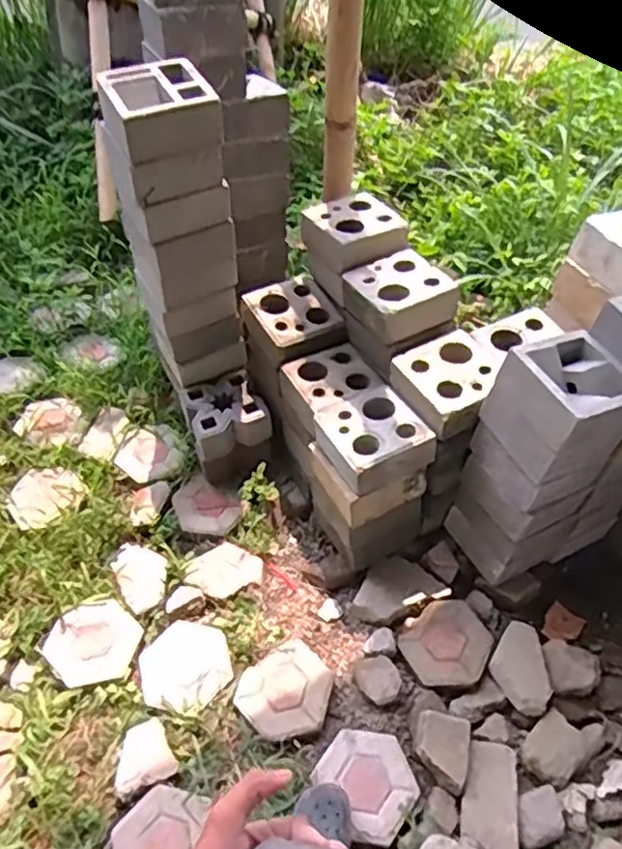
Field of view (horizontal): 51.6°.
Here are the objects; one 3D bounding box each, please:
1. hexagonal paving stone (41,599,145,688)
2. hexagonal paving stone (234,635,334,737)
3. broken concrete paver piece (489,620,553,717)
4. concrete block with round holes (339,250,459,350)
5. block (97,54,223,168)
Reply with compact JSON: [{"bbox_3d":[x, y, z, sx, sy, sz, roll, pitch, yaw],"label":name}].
[{"bbox_3d":[-0.499,0.504,1.485,0.189,0.035,0.195,33,56,25],"label":"hexagonal paving stone"},{"bbox_3d":[-0.054,0.581,1.402,0.199,0.045,0.200,-29,55,-24],"label":"hexagonal paving stone"},{"bbox_3d":[0.461,0.543,1.438,0.118,0.036,0.195,-3,54,5],"label":"broken concrete paver piece"},{"bbox_3d":[0.204,-0.308,1.492,0.204,0.096,0.224,-32,60,-19],"label":"concrete block with round holes"},{"bbox_3d":[-0.308,-0.635,1.303,0.222,0.105,0.170,-23,58,-14],"label":"block"}]

